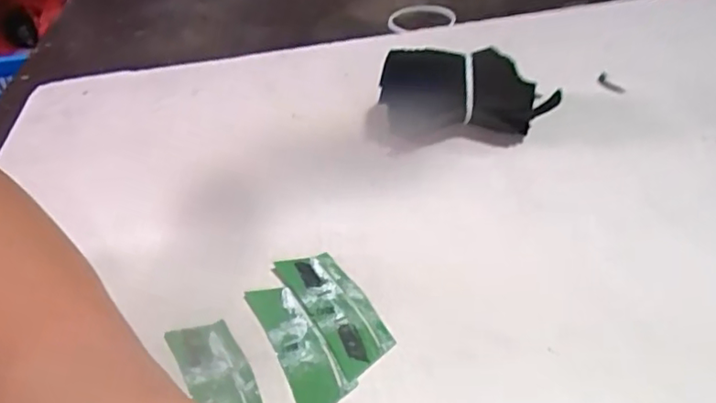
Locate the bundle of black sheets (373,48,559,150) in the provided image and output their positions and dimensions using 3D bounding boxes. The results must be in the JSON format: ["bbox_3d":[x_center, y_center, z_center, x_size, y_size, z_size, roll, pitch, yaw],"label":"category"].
[{"bbox_3d":[0.066,-0.063,0.376,0.116,0.044,0.044,-2,40,6],"label":"bundle of black sheets"}]

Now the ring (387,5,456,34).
[{"bbox_3d":[0.053,-0.155,0.523,0.054,0.006,0.054,-4,40,3],"label":"ring"}]

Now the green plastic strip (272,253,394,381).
[{"bbox_3d":[-0.011,0.048,0.289,0.029,0.004,0.074,-25,43,-20],"label":"green plastic strip"}]

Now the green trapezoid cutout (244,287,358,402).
[{"bbox_3d":[-0.027,0.063,0.276,0.023,0.004,0.072,-21,42,-17],"label":"green trapezoid cutout"}]

